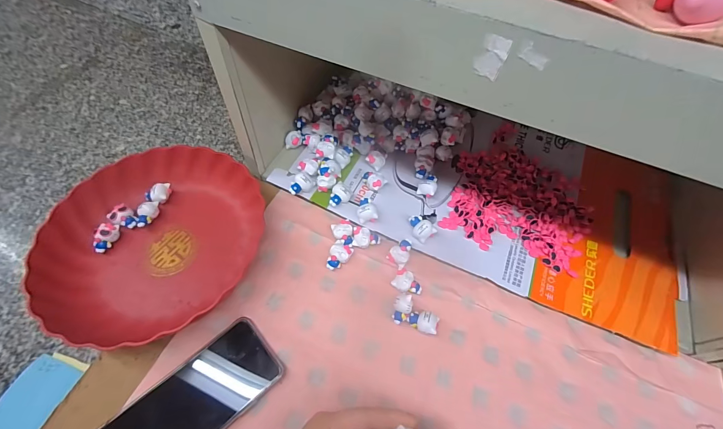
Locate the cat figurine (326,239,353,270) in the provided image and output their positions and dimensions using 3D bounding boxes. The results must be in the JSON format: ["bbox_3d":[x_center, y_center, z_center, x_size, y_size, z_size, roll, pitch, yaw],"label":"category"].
[{"bbox_3d":[-0.027,0.052,0.402,0.025,0.017,0.035,25,62,12],"label":"cat figurine"}]

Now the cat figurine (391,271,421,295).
[{"bbox_3d":[0.054,0.082,0.383,0.032,0.013,0.023,36,65,17],"label":"cat figurine"}]

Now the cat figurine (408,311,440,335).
[{"bbox_3d":[0.068,0.119,0.364,0.031,0.017,0.021,21,61,10],"label":"cat figurine"}]

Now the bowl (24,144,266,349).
[{"bbox_3d":[-0.240,0.017,0.388,0.236,0.047,0.219,1,60,-2],"label":"bowl"}]

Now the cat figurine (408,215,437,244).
[{"bbox_3d":[0.073,0.017,0.413,0.022,0.023,0.036,-33,66,-20],"label":"cat figurine"}]

